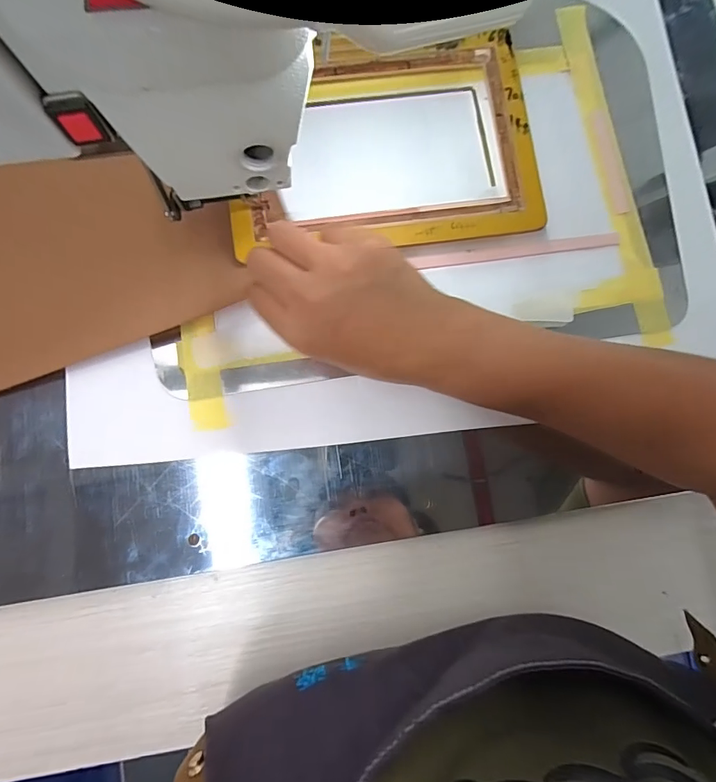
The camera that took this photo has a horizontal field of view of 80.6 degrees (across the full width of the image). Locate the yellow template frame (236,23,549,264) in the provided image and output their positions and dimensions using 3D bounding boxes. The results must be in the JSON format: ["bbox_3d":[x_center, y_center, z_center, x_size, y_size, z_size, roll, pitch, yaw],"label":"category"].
[{"bbox_3d":[0.016,-0.183,0.324,0.227,0.023,0.159,-7,83,-3],"label":"yellow template frame"}]

